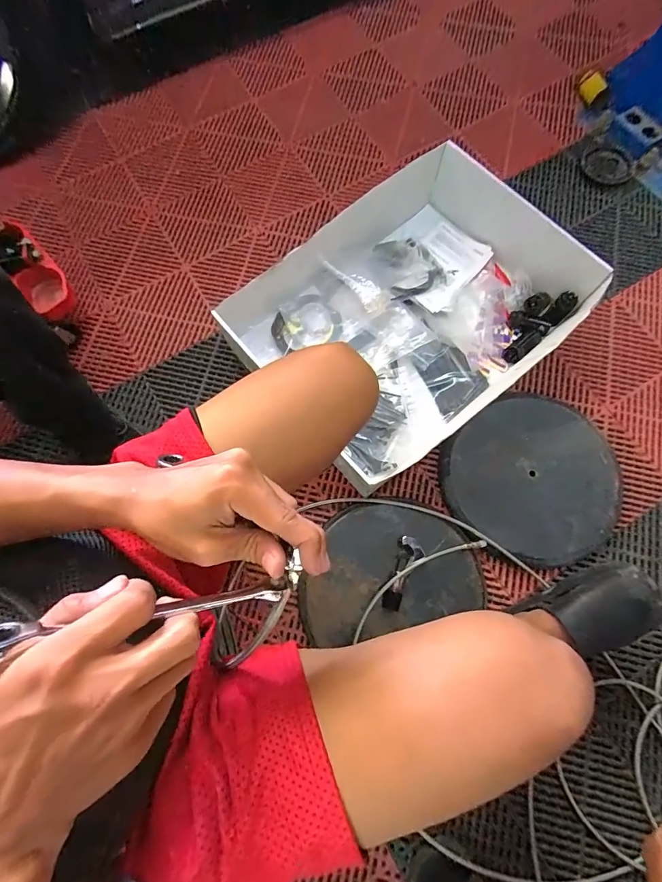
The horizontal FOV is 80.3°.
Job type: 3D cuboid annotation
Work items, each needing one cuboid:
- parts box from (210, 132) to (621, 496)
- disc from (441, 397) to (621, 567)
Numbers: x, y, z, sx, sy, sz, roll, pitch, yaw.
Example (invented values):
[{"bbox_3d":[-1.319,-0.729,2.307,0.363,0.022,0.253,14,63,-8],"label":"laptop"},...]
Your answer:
[{"bbox_3d":[0.160,-0.258,0.798,0.623,0.149,0.446,-38,77,-10],"label":"parts box"},{"bbox_3d":[0.393,0.070,0.761,0.308,0.032,0.312,0,74,1],"label":"disc"}]

